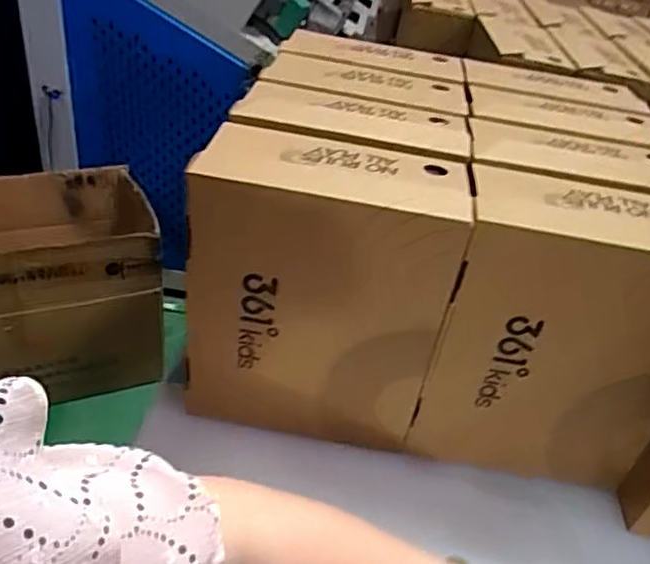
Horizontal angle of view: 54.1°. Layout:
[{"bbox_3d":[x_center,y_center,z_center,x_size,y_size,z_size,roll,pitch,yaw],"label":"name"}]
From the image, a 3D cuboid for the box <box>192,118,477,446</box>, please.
[{"bbox_3d":[-0.009,0.013,0.685,0.257,0.309,0.129,10,40,3],"label":"box"}]

